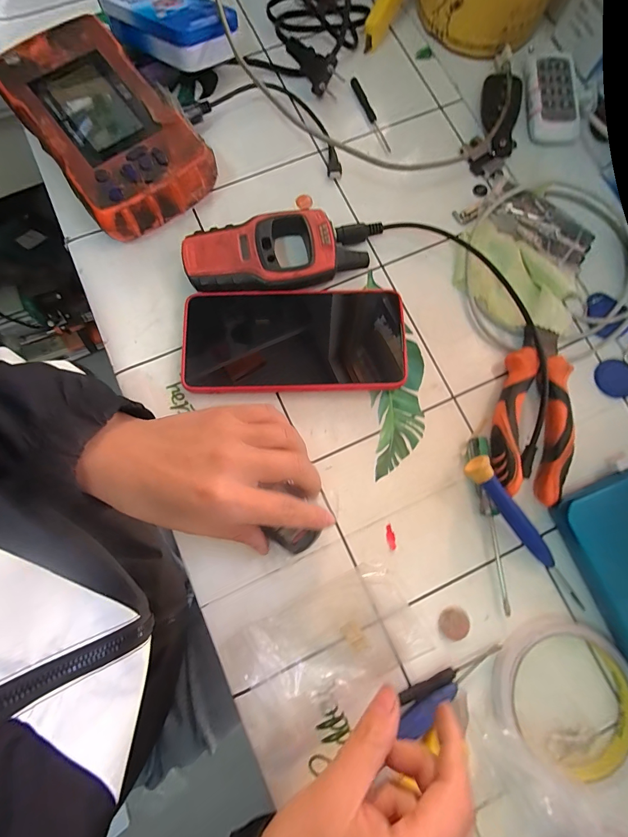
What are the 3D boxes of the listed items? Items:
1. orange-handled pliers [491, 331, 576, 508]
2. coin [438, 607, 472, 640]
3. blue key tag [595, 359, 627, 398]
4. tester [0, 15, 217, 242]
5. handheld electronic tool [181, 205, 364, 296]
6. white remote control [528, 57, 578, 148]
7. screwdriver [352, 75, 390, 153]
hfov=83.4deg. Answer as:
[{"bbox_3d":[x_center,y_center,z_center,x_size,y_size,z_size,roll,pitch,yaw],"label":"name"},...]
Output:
[{"bbox_3d":[0.156,-0.005,0.251,0.050,0.020,0.121,13,80,2],"label":"orange-handled pliers"},{"bbox_3d":[0.093,0.135,0.231,0.019,0.004,0.020,-18,81,-4],"label":"coin"},{"bbox_3d":[0.232,-0.029,0.266,0.035,0.004,0.026,24,81,4],"label":"blue key tag"},{"bbox_3d":[-0.159,-0.225,0.274,0.095,0.038,0.167,-36,82,-6],"label":"tester"},{"bbox_3d":[-0.030,-0.123,0.266,0.127,0.022,0.056,-14,80,-3],"label":"handheld electronic tool"},{"bbox_3d":[0.198,-0.267,0.297,0.038,0.015,0.076,1,80,0],"label":"white remote control"},{"bbox_3d":[0.049,-0.264,0.304,0.008,0.004,0.075,-21,81,-4],"label":"screwdriver"}]

